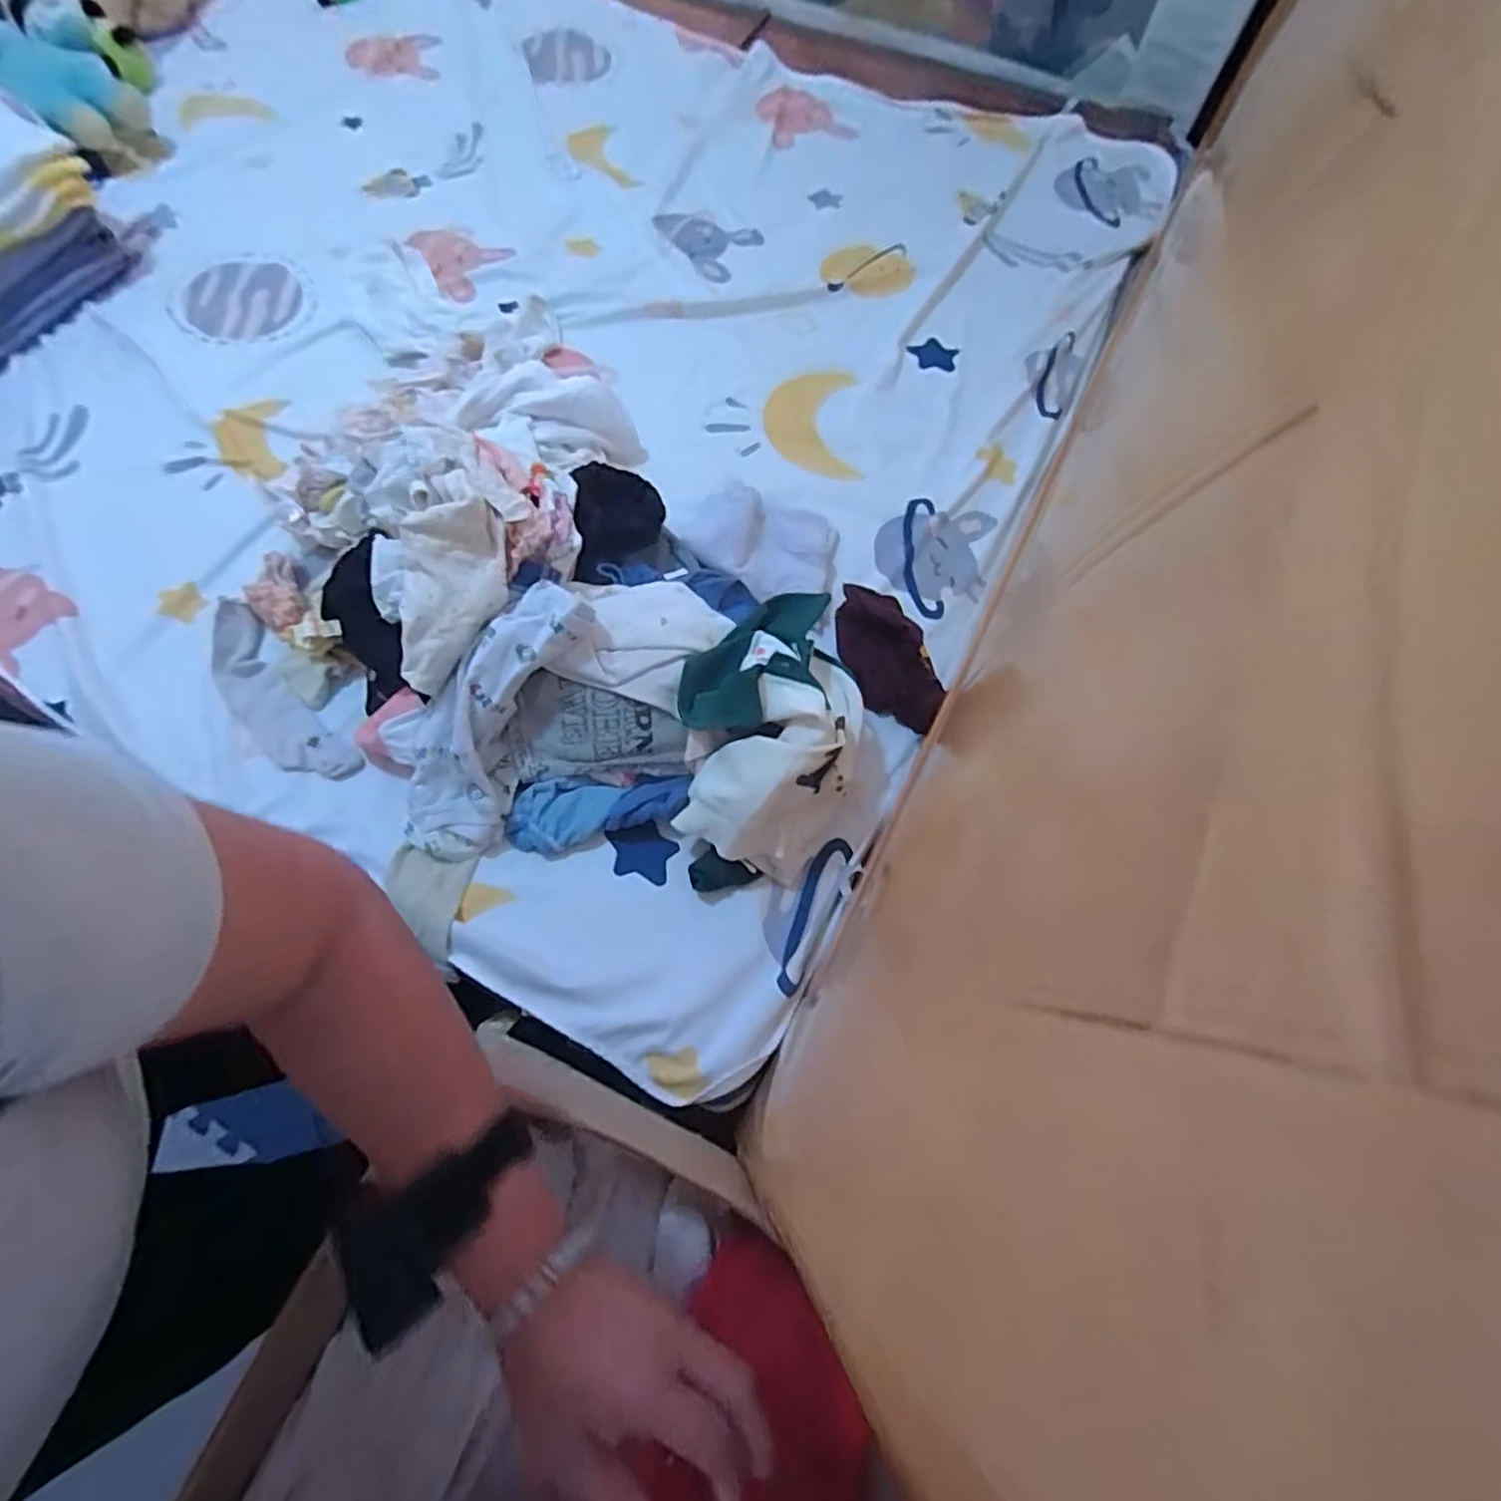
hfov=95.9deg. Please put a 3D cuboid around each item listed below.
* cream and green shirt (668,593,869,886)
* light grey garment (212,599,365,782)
[{"bbox_3d":[0.024,-0.015,0.694,0.186,0.150,0.278,-4,68,-3],"label":"cream and green shirt"},{"bbox_3d":[-0.542,-0.056,0.766,0.075,0.025,0.268,-40,74,-14],"label":"light grey garment"}]

